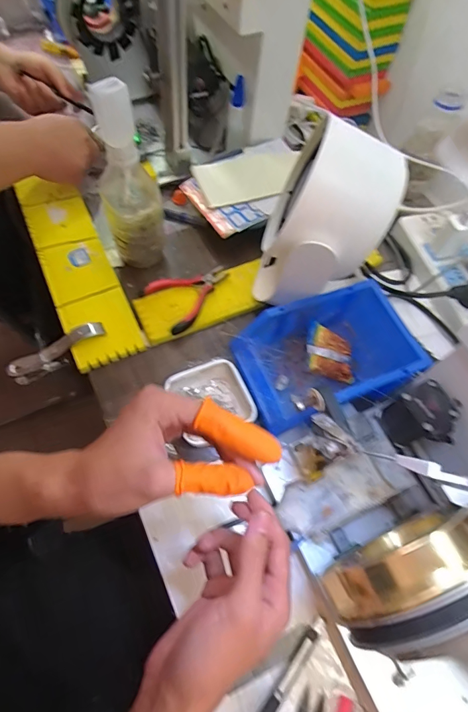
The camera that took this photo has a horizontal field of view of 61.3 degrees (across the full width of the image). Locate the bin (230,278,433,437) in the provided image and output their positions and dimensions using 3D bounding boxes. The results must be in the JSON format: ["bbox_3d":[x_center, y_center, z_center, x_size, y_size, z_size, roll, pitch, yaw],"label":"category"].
[{"bbox_3d":[0.115,-0.005,0.449,0.216,0.066,0.117,-19,65,-15],"label":"bin"}]

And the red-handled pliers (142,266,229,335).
[{"bbox_3d":[-0.051,-0.081,0.509,0.106,0.020,0.073,-31,69,-20],"label":"red-handled pliers"}]

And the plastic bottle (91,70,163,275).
[{"bbox_3d":[-0.125,-0.203,0.453,0.066,0.214,0.072,-10,63,-10],"label":"plastic bottle"}]

